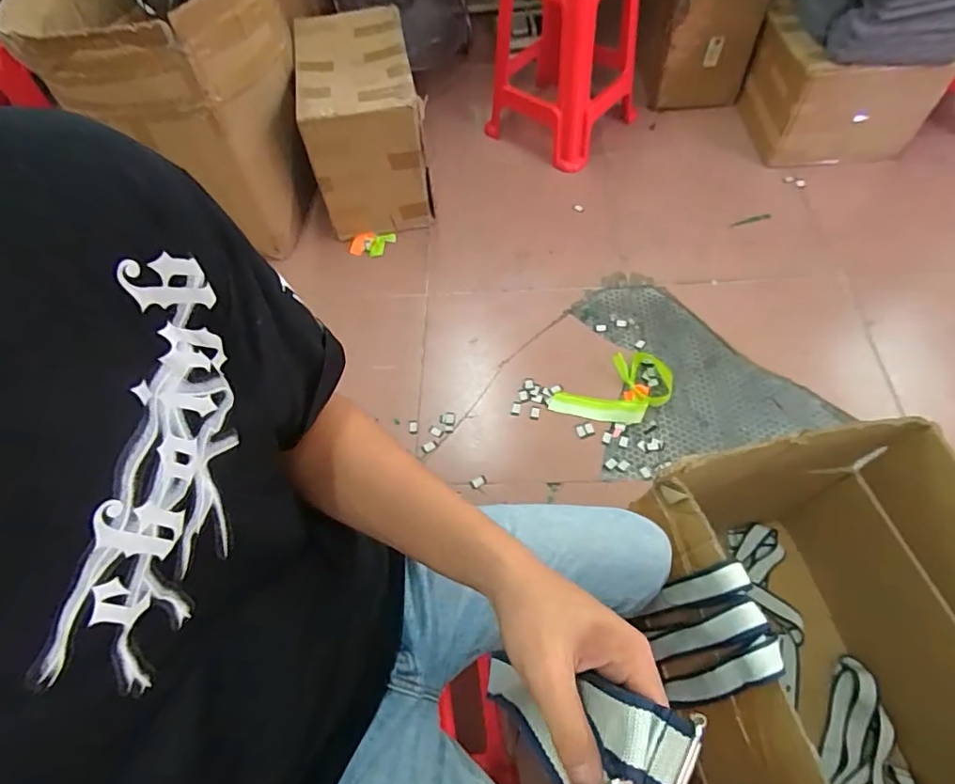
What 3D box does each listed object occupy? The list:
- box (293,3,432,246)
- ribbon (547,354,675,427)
[{"bbox_3d":[-0.337,-0.826,1.638,0.319,0.404,0.524,-10,60,-1],"label":"box"},{"bbox_3d":[0.350,0.001,1.324,0.315,0.046,0.170,-28,62,-11],"label":"ribbon"}]

